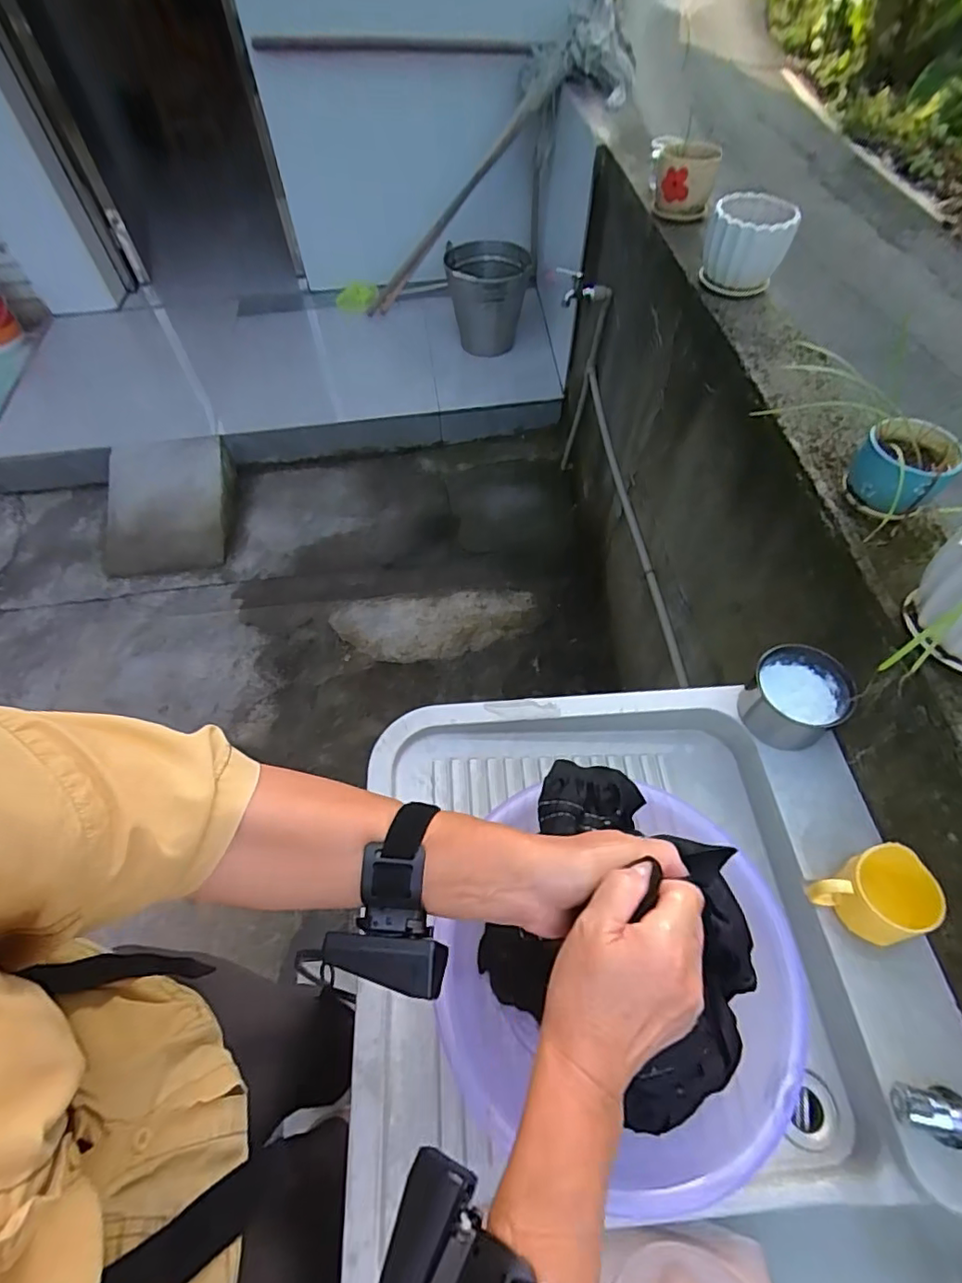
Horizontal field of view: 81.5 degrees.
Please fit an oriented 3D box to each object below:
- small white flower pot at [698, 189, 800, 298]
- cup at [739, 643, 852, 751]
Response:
[{"bbox_3d":[0.470,-0.700,0.992,0.139,0.124,0.151,17,58,13],"label":"small white flower pot"},{"bbox_3d":[0.382,0.068,0.682,0.099,0.077,0.107,-39,63,-22],"label":"cup"}]

